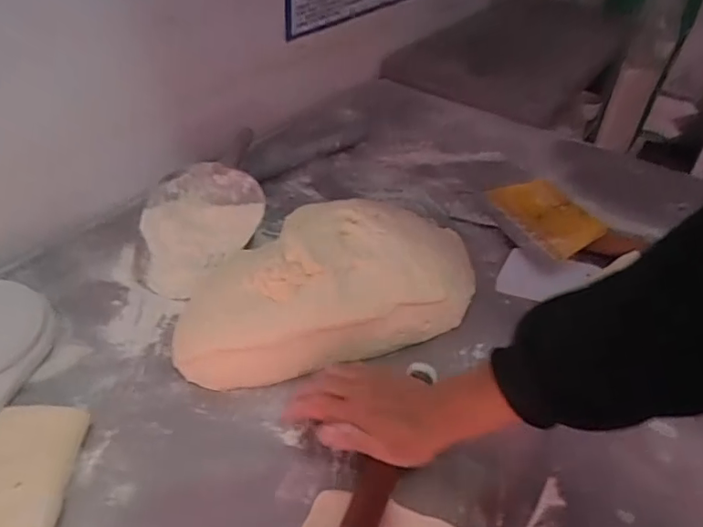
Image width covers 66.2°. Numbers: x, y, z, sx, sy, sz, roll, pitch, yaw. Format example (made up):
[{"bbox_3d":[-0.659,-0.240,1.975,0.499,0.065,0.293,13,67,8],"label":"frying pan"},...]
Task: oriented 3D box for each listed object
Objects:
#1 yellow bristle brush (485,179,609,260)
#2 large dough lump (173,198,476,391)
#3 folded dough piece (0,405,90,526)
[{"bbox_3d":[0.295,-0.079,0.816,0.106,0.015,0.171,-20,45,-13],"label":"yellow bristle brush"},{"bbox_3d":[-0.029,0.017,0.630,0.345,0.090,0.187,-12,42,-21],"label":"large dough lump"},{"bbox_3d":[-0.279,0.179,0.446,0.085,0.026,0.130,2,39,-5],"label":"folded dough piece"}]

